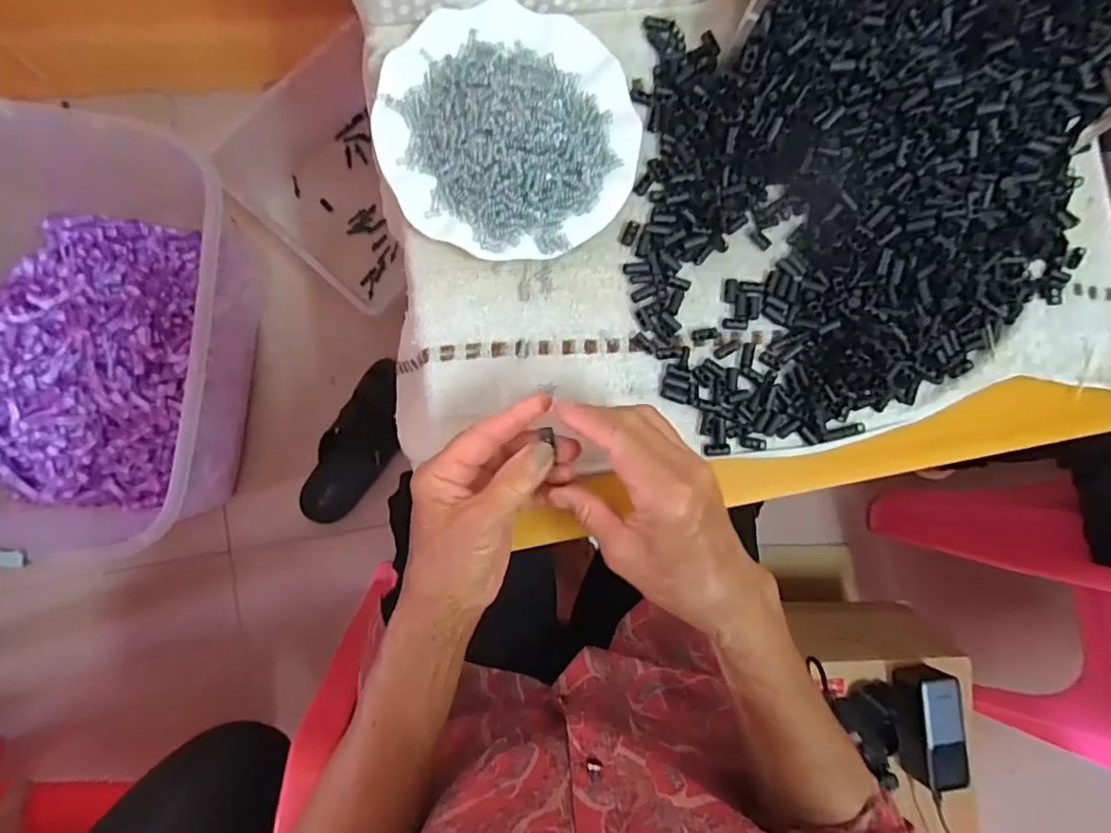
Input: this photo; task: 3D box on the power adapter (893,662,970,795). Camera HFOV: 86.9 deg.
[{"bbox_3d":[0.465,0.385,0.720,0.063,0.062,0.132,-7,88,-10],"label":"power adapter"}]

